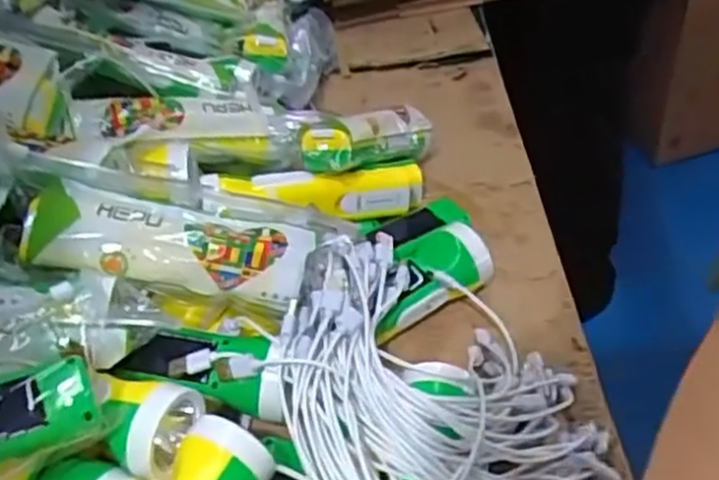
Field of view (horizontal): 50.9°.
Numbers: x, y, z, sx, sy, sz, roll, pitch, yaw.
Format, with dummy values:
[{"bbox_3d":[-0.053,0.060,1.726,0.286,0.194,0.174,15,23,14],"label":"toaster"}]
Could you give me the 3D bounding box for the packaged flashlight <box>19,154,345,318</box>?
[{"bbox_3d":[-0.122,-0.004,0.488,0.199,0.040,0.076,12,41,-10],"label":"packaged flashlight"}]

